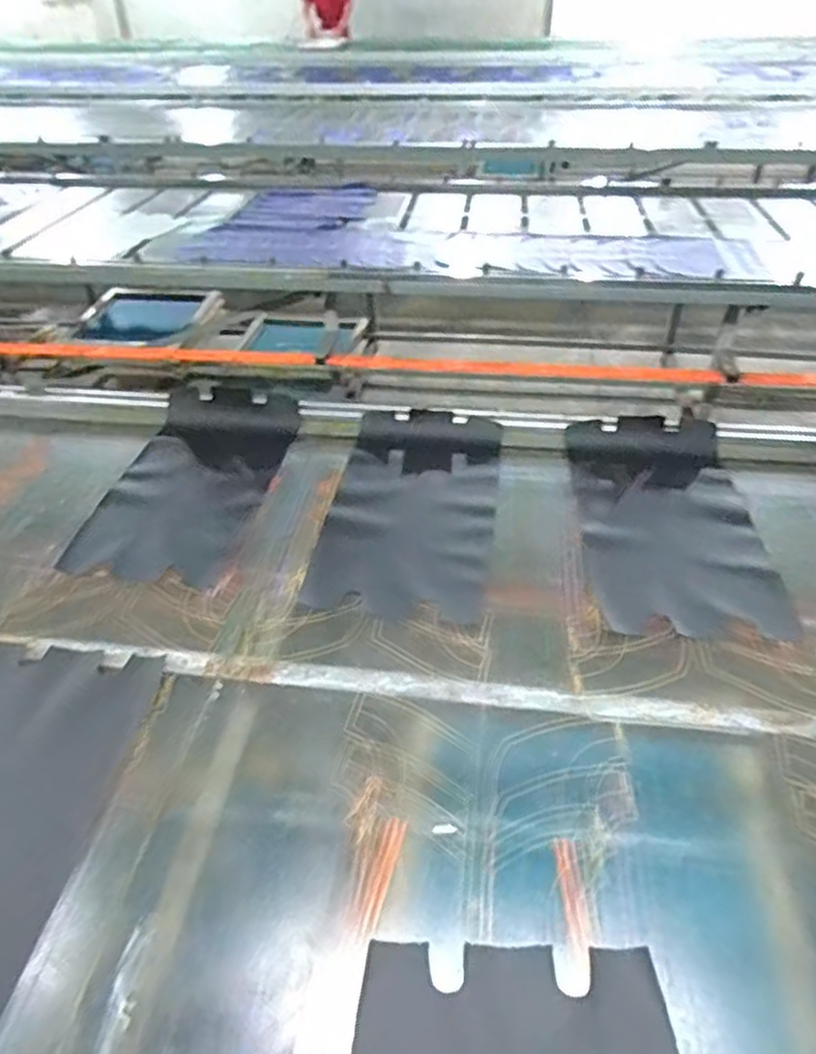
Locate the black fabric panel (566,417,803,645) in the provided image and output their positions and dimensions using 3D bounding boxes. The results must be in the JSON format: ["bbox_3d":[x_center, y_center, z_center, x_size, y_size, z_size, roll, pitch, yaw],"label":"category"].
[{"bbox_3d":[0.483,-0.029,1.288,0.311,0.030,0.582,3,40,5],"label":"black fabric panel"}]

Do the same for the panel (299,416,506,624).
[{"bbox_3d":[0.010,-0.049,1.316,0.305,0.063,0.573,5,40,7],"label":"panel"}]

